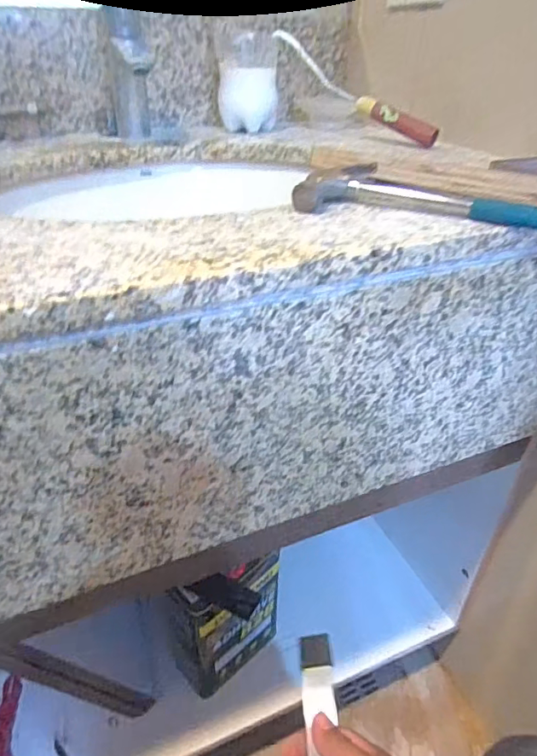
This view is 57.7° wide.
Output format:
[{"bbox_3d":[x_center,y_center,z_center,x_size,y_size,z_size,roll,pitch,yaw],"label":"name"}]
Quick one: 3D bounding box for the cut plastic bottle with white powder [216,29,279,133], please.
[{"bbox_3d":[-0.034,-0.463,0.764,0.091,0.124,0.080,-5,34,-8],"label":"cut plastic bottle with white powder"}]

